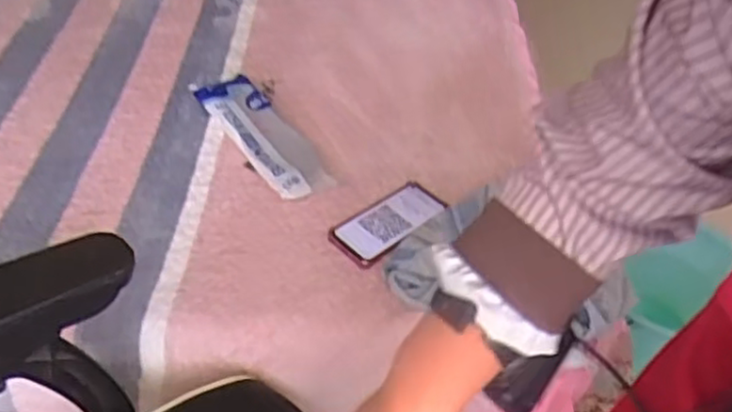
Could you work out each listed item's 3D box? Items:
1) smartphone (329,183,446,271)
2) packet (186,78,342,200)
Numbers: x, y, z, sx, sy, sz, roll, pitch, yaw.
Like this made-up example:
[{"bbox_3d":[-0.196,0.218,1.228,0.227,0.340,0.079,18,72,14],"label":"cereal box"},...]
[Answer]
[{"bbox_3d":[0.029,0.019,0.952,0.168,0.010,0.082,-31,54,-32],"label":"smartphone"},{"bbox_3d":[-0.159,-0.114,1.069,0.087,0.031,0.310,-23,50,-27],"label":"packet"}]

